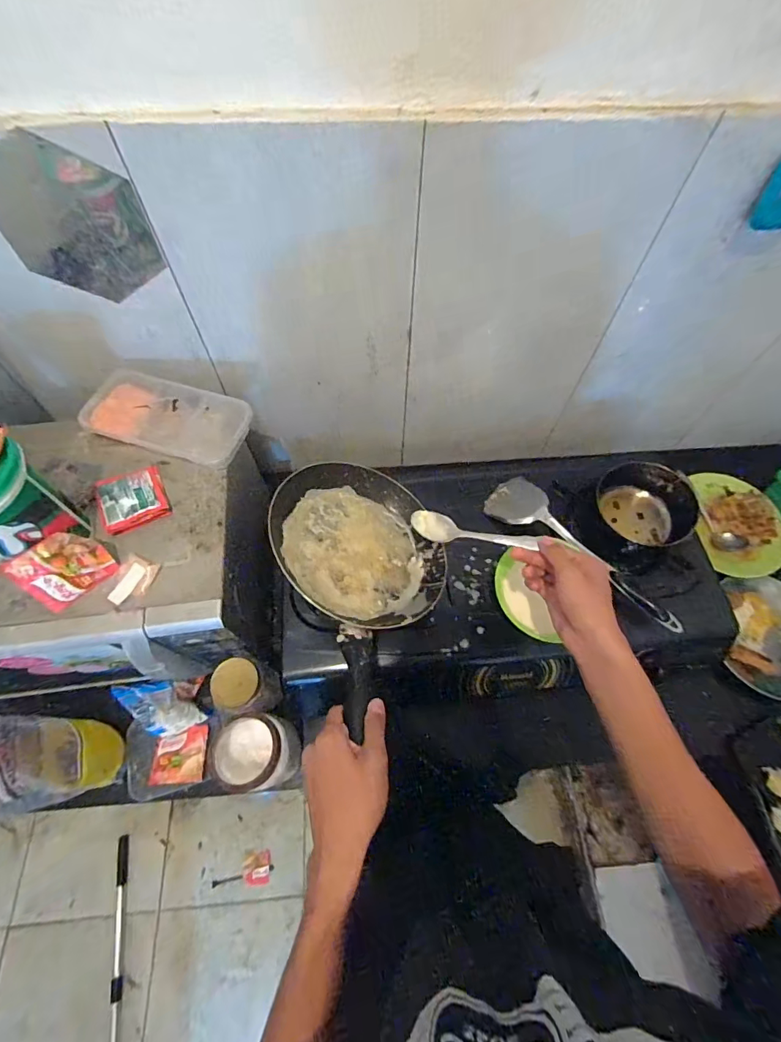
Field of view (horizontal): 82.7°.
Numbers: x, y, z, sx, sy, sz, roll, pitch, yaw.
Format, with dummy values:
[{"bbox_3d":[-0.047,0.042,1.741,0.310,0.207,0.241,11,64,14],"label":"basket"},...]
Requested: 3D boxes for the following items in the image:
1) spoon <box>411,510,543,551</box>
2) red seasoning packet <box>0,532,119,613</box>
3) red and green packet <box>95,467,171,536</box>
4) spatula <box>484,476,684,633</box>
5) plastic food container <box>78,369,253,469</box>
[{"bbox_3d":[0.099,0.013,0.538,0.147,0.015,0.034,9,64,6],"label":"spoon"},{"bbox_3d":[-0.368,0.053,0.501,0.082,0.074,0.006,-39,35,-17],"label":"red seasoning packet"},{"bbox_3d":[-0.329,-0.030,0.565,0.077,0.023,0.078,-24,66,-12],"label":"red and green packet"},{"bbox_3d":[0.306,0.045,0.713,0.335,0.062,0.061,38,69,17],"label":"spatula"},{"bbox_3d":[-0.306,-0.143,0.613,0.214,0.035,0.095,15,64,6],"label":"plastic food container"}]

